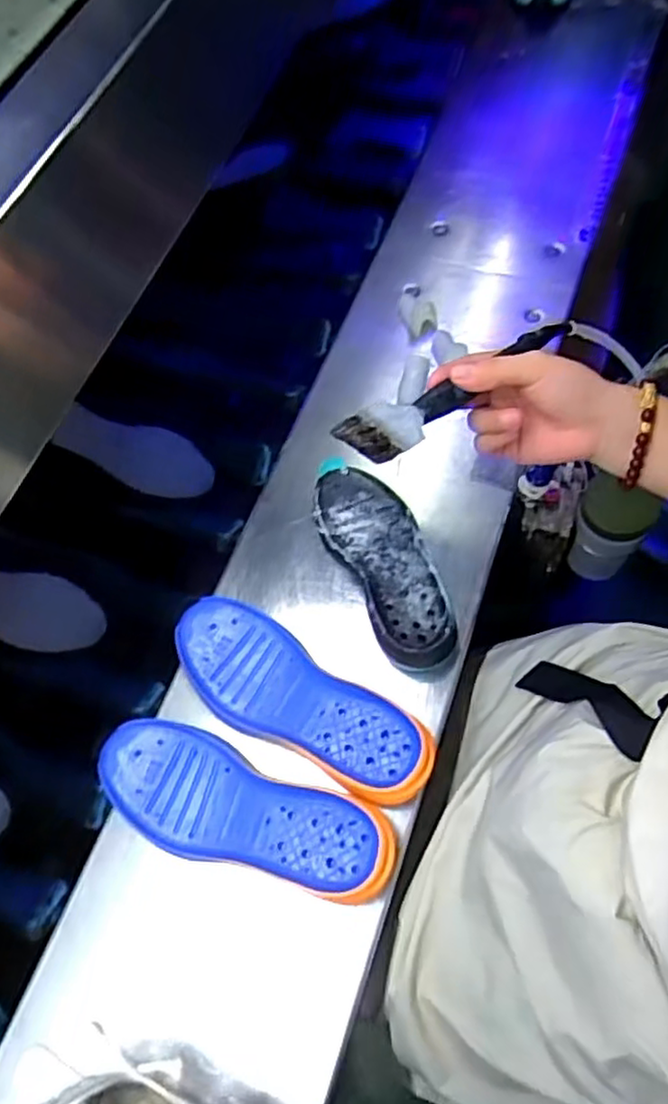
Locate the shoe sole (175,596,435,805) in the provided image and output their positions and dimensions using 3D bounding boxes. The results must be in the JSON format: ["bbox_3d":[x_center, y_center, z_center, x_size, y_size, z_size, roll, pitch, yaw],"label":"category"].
[{"bbox_3d":[-0.033,0.120,0.574,0.237,0.029,0.089,33,74,19],"label":"shoe sole"}]

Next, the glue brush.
[{"bbox_3d":[0.083,-0.099,0.436,0.178,0.011,0.032,-26,101,-13],"label":"glue brush"}]

